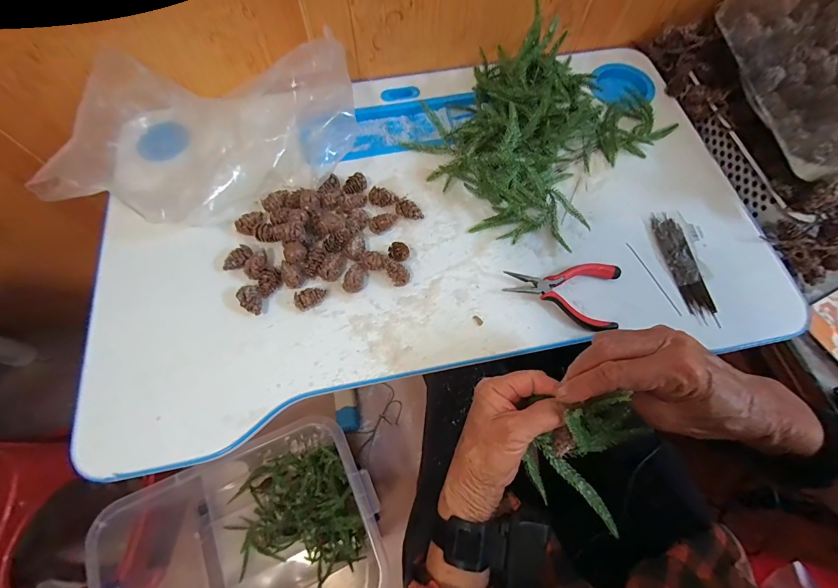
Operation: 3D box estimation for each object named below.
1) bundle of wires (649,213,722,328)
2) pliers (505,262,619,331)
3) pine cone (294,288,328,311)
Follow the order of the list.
[{"bbox_3d":[0.312,-0.036,0.427,0.033,0.010,0.143,-9,68,-4],"label":"bundle of wires"},{"bbox_3d":[0.161,-0.004,0.410,0.123,0.015,0.079,11,68,5],"label":"pliers"},{"bbox_3d":[-0.119,0.005,0.399,0.034,0.016,0.020,-19,69,-8],"label":"pine cone"}]

